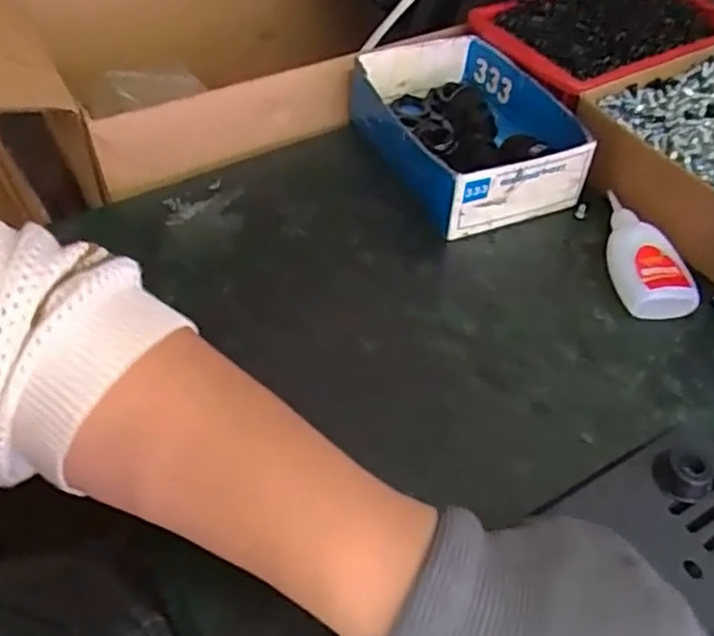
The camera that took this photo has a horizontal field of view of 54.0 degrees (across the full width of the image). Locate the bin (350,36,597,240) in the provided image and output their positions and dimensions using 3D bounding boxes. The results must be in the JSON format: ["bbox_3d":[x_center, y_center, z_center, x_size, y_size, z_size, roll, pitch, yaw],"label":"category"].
[{"bbox_3d":[0.073,-0.135,0.503,0.123,0.051,0.163,-17,51,-14],"label":"bin"}]

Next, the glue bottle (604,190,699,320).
[{"bbox_3d":[0.176,-0.044,0.439,0.044,0.027,0.103,-1,49,-1],"label":"glue bottle"}]

